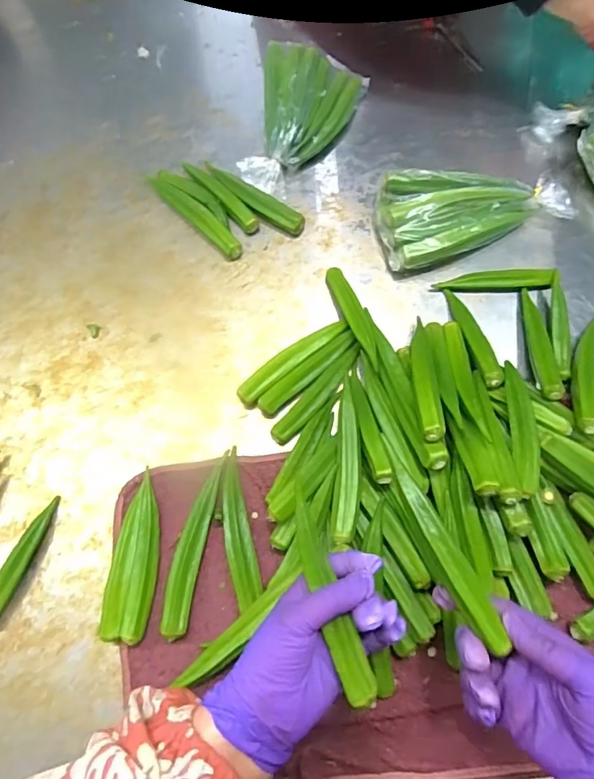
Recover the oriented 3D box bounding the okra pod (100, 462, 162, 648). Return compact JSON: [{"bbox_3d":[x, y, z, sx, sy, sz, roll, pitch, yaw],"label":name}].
[{"bbox_3d":[-0.147,0.151,0.439,0.041,0.027,0.139,1,70,0],"label":"okra pod"}]

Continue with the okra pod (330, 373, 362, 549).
[{"bbox_3d":[0.048,0.064,0.436,0.024,0.014,0.144,5,70,2],"label":"okra pod"}]

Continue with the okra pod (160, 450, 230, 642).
[{"bbox_3d":[-0.095,0.138,0.441,0.025,0.025,0.161,10,71,3],"label":"okra pod"}]

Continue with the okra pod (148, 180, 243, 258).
[{"bbox_3d":[-0.120,-0.206,0.571,0.149,0.017,0.024,43,76,14],"label":"okra pod"}]

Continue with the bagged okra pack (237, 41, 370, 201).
[{"bbox_3d":[0.001,-0.331,0.594,0.123,0.053,0.189,16,71,6],"label":"bagged okra pack"}]

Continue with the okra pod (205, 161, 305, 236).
[{"bbox_3d":[-0.056,-0.227,0.574,0.145,0.021,0.029,37,74,12],"label":"okra pod"}]

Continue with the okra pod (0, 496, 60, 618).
[{"bbox_3d":[-0.258,0.159,0.447,0.022,0.016,0.119,21,72,7],"label":"okra pod"}]

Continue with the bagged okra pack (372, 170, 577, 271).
[{"bbox_3d":[0.199,-0.204,0.545,0.212,0.056,0.104,-16,71,-6],"label":"bagged okra pack"}]

